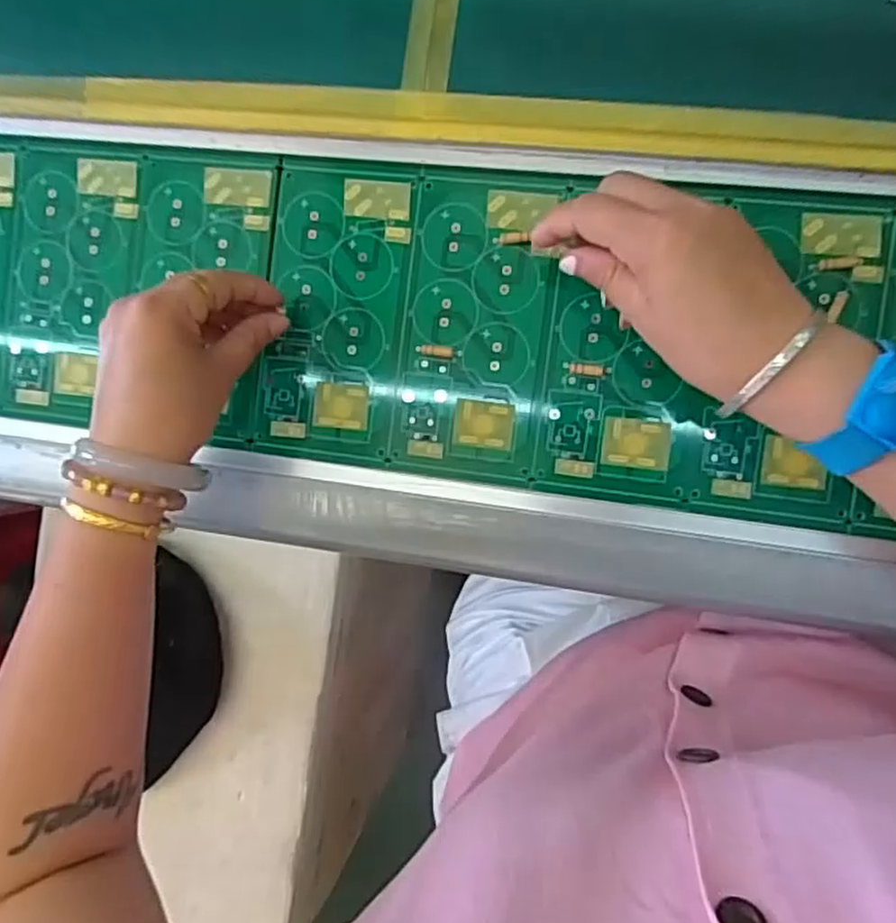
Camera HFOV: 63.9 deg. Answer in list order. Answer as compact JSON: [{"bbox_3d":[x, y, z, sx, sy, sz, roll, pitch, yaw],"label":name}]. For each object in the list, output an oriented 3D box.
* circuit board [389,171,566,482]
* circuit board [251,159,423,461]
[{"bbox_3d":[0.016,-0.072,0.386,0.078,0.004,0.156,7,94,8],"label":"circuit board"},{"bbox_3d":[-0.062,-0.084,0.399,0.079,0.004,0.158,8,94,8],"label":"circuit board"}]

